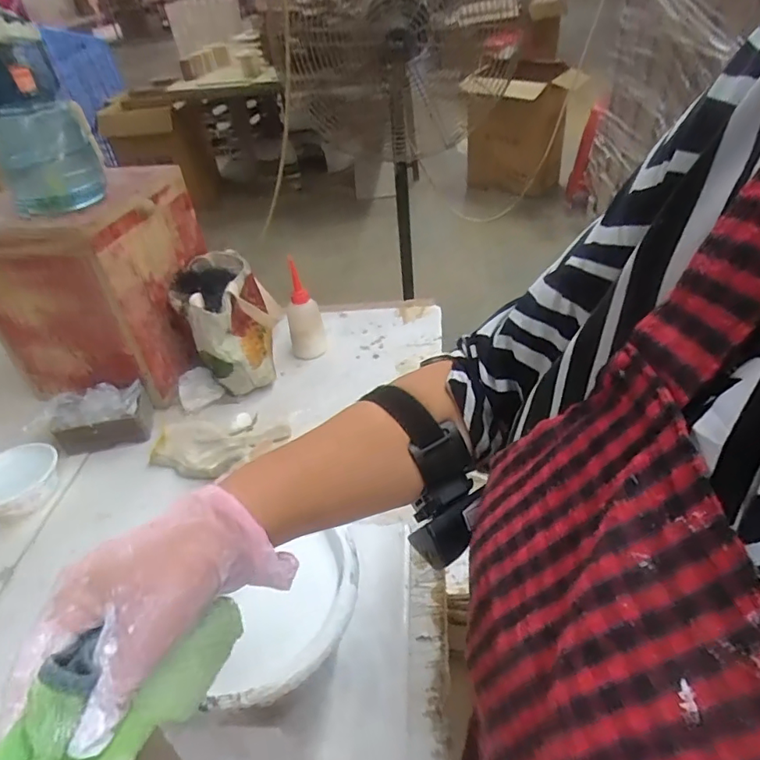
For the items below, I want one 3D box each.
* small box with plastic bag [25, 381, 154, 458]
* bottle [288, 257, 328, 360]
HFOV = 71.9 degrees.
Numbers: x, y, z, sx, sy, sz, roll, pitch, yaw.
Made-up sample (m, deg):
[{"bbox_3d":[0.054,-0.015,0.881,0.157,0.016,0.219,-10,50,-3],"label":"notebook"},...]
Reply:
[{"bbox_3d":[-0.431,0.057,0.784,0.164,0.075,0.068,-14,42,-11],"label":"small box with plastic bag"},{"bbox_3d":[-0.131,-0.112,0.899,0.061,0.187,0.066,-11,41,-4],"label":"bottle"}]

